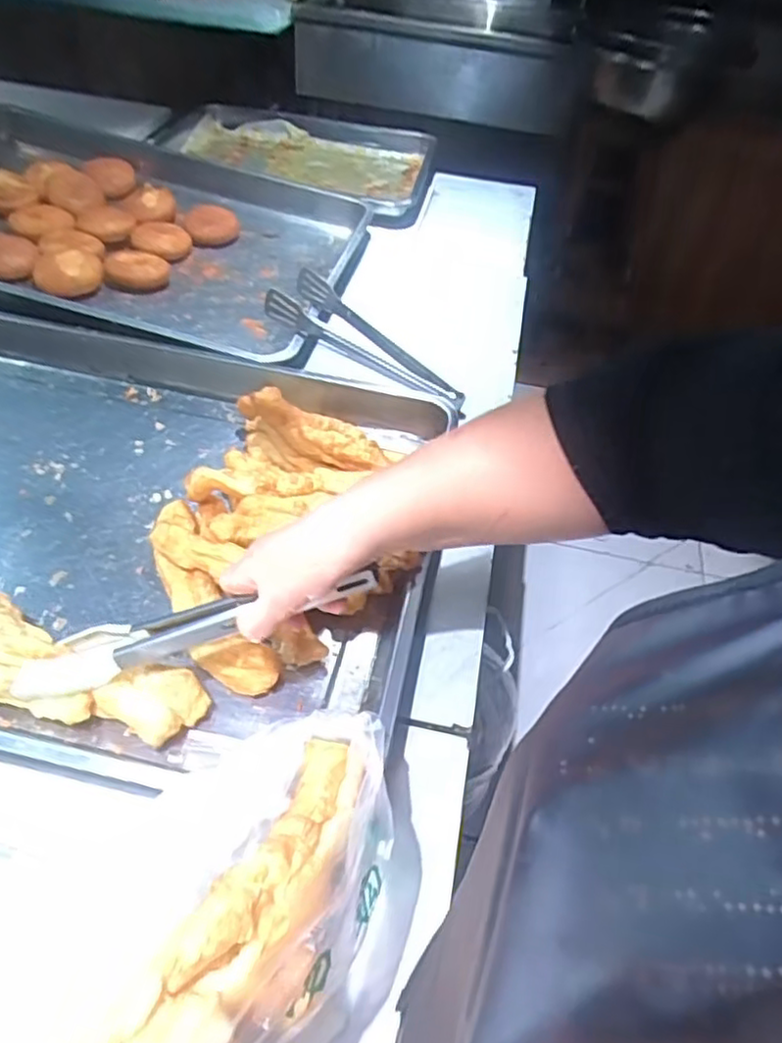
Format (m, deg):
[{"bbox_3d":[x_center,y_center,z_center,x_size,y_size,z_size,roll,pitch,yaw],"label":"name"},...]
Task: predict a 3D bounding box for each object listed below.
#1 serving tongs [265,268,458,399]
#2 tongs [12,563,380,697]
[{"bbox_3d":[-0.032,-0.233,0.888,0.279,0.041,0.082,34,52,7],"label":"serving tongs"},{"bbox_3d":[-0.151,0.078,0.521,0.294,0.025,0.050,-17,47,11],"label":"tongs"}]

